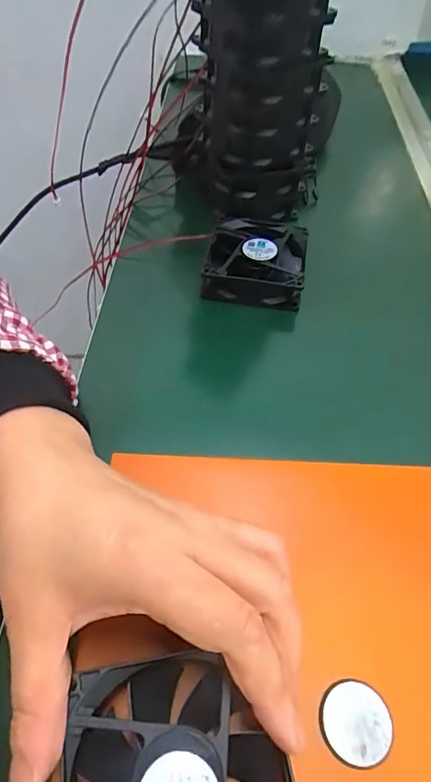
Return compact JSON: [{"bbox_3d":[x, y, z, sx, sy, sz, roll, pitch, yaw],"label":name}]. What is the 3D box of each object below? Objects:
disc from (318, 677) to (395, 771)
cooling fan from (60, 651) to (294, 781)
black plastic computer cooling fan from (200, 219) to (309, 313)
[{"bbox_3d":[0.058,0.136,0.188,0.029,0.004,0.028,4,52,0],"label":"disc"},{"bbox_3d":[-0.013,0.137,0.161,0.078,0.021,0.077,-7,53,-8],"label":"cooling fan"},{"bbox_3d":[0.034,-0.109,0.385,0.079,0.032,0.080,10,53,5],"label":"black plastic computer cooling fan"}]

